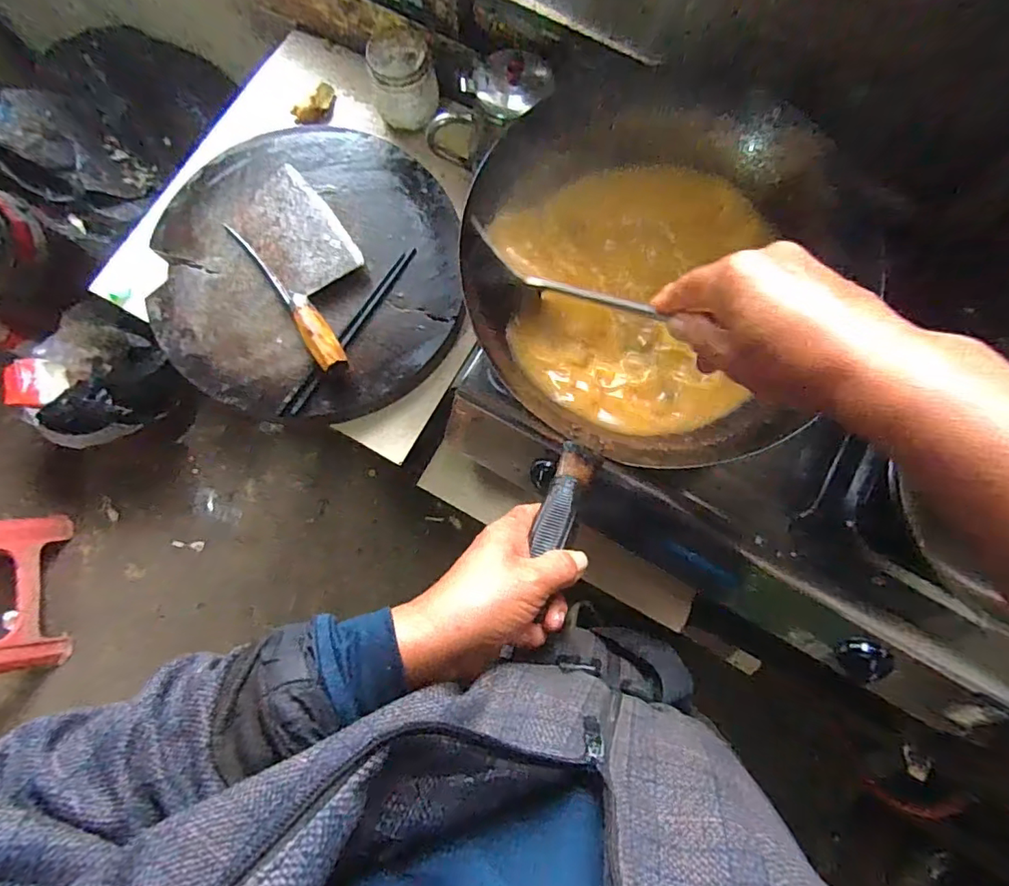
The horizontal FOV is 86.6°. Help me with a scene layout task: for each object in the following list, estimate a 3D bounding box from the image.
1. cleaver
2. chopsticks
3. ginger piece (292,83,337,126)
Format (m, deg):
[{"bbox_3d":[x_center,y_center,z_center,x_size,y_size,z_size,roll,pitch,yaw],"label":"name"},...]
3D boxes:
[{"bbox_3d":[-0.221,-0.206,0.602,0.107,0.041,0.248,-35,82,-7],"label":"cleaver"},{"bbox_3d":[-0.173,-0.128,0.601,0.020,0.013,0.238,33,80,5],"label":"chopsticks"},{"bbox_3d":[-0.245,-0.440,0.702,0.031,0.026,0.070,40,81,6],"label":"ginger piece"}]

